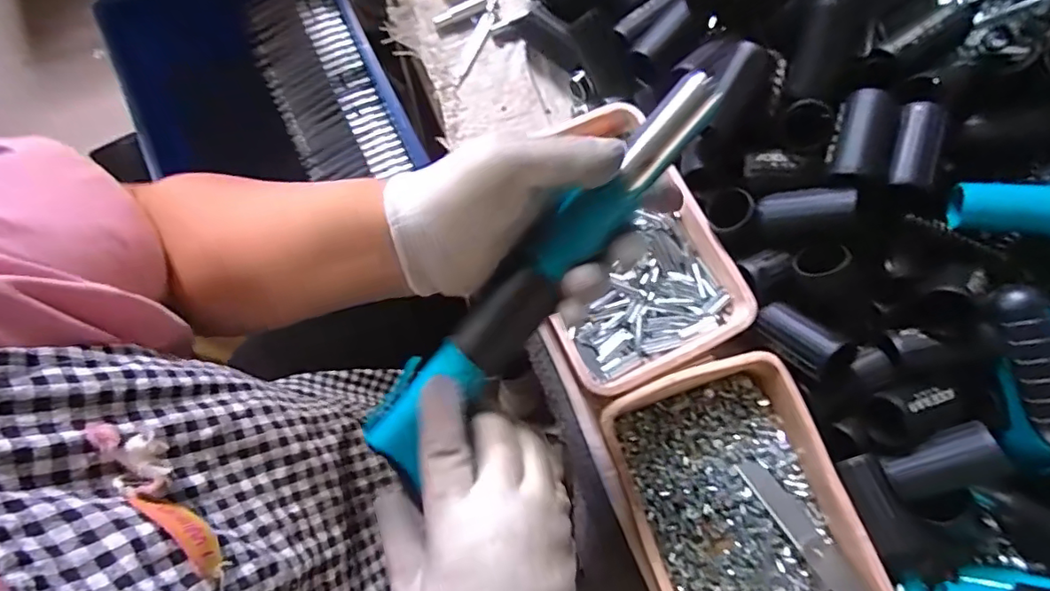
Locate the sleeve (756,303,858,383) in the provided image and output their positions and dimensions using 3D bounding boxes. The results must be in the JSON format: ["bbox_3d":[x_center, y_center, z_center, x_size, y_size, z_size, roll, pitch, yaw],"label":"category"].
[{"bbox_3d":[0.191,0.030,0.381,0.036,0.033,0.060,-35,46,-10],"label":"sleeve"}]

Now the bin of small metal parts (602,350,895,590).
[{"bbox_3d":[0.145,0.150,0.370,0.133,0.042,0.201,-19,76,-7],"label":"bin of small metal parts"}]

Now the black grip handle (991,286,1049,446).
[{"bbox_3d":[0.328,0.047,0.352,0.023,0.025,0.103,-11,76,-5],"label":"black grip handle"}]

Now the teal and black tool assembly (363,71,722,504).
[{"bbox_3d":[0.008,-0.007,0.281,0.037,0.031,0.242,44,96,9],"label":"teal and black tool assembly"}]

